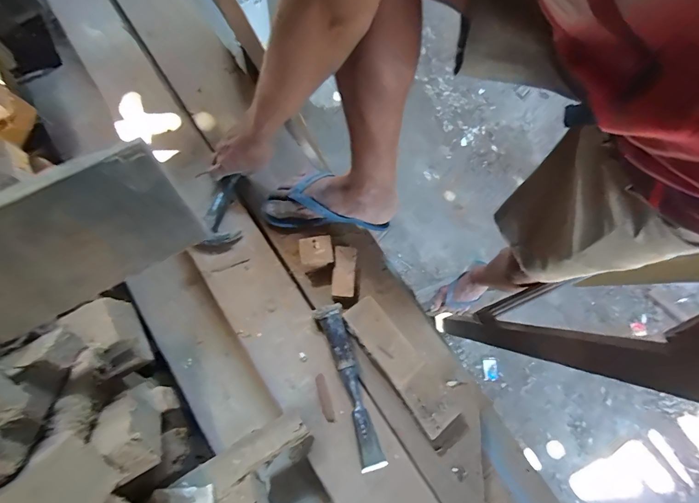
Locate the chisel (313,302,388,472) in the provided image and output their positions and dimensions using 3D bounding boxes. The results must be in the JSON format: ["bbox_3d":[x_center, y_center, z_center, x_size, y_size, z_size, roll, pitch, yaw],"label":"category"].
[{"bbox_3d":[0.000,0.197,0.533,0.039,0.038,0.238,-17,71,-6],"label":"chisel"}]

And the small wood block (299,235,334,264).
[{"bbox_3d":[-0.056,0.003,0.616,0.055,0.038,0.050,-9,70,-3],"label":"small wood block"}]

